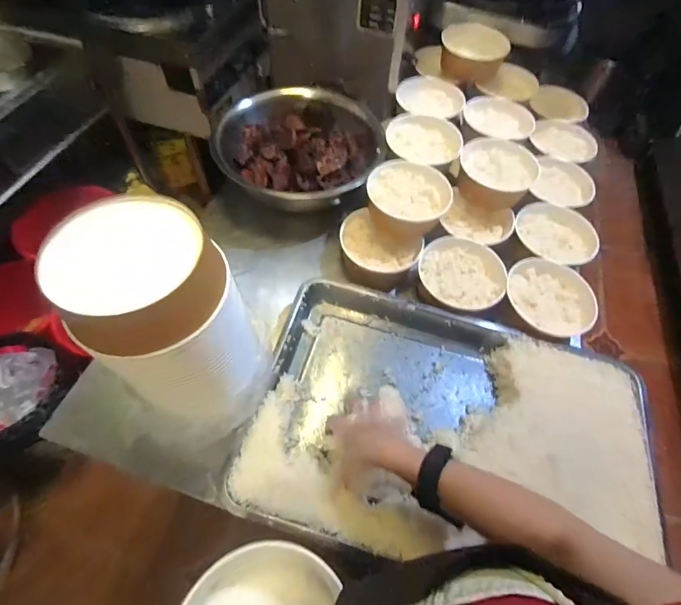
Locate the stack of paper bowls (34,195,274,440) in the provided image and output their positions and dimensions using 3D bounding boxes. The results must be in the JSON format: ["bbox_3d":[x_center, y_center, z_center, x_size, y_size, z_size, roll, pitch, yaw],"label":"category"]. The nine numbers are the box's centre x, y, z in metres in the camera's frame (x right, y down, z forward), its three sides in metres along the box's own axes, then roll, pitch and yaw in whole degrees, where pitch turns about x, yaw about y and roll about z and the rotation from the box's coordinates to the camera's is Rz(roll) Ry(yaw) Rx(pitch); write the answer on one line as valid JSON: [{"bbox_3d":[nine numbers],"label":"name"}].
[{"bbox_3d":[-0.178,0.036,0.447,0.148,0.288,0.153,40,65,19],"label":"stack of paper bowls"}]

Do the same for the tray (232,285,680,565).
[{"bbox_3d":[0.168,0.188,0.583,0.570,0.059,0.369,15,59,5],"label":"tray"}]

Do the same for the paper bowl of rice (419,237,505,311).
[{"bbox_3d":[0.226,-0.048,0.729,0.155,0.058,0.152,2,59,-3],"label":"paper bowl of rice"}]

